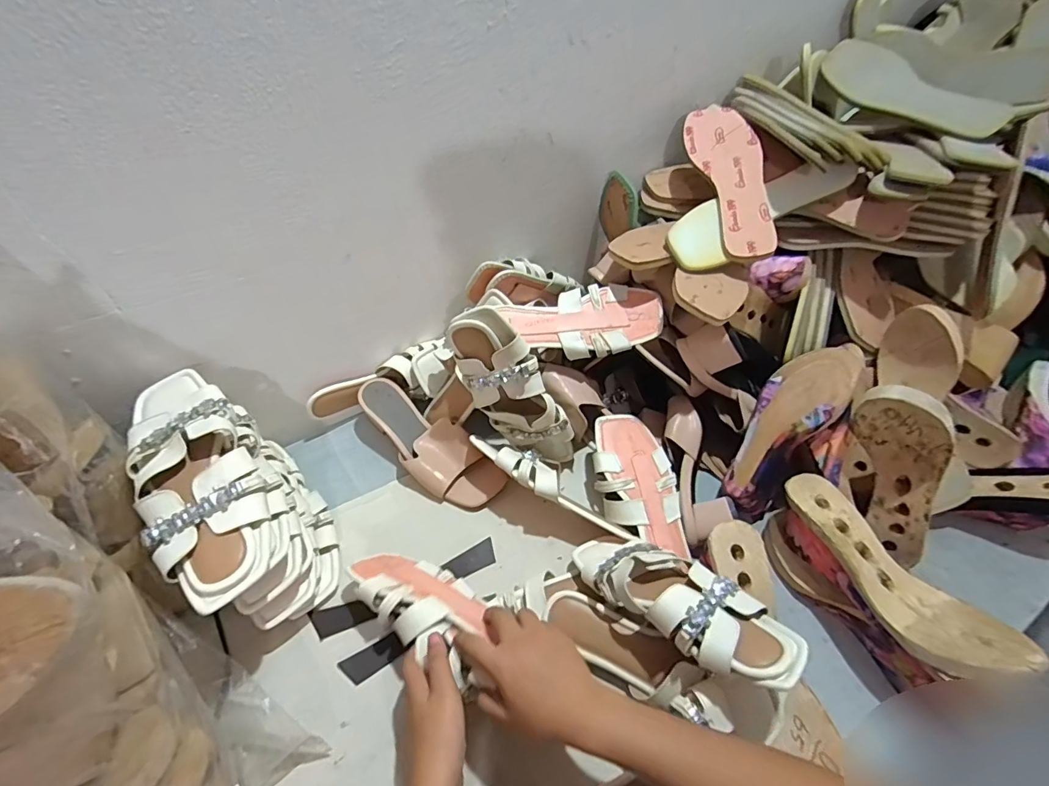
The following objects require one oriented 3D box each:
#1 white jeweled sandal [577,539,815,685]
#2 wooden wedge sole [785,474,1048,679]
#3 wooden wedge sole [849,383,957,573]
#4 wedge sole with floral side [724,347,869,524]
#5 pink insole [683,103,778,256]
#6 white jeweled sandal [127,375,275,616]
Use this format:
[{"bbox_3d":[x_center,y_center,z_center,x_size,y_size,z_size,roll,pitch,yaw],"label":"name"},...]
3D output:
[{"bbox_3d":[0.146,0.200,0.480,0.087,0.056,0.245,-38,32,-28],"label":"white jeweled sandal"},{"bbox_3d":[0.367,0.176,0.480,0.079,0.042,0.234,-24,55,-19],"label":"wooden wedge sole"},{"bbox_3d":[0.423,0.090,0.538,0.055,0.232,0.083,-27,22,-22],"label":"wooden wedge sole"},{"bbox_3d":[0.317,0.046,0.576,0.087,0.232,0.079,29,13,21],"label":"wedge sole with floral side"},{"bbox_3d":[0.264,-0.275,0.599,0.078,0.010,0.239,-14,70,8],"label":"pink insole"},{"bbox_3d":[-0.320,0.080,0.462,0.100,0.056,0.250,-25,55,-20],"label":"white jeweled sandal"}]

